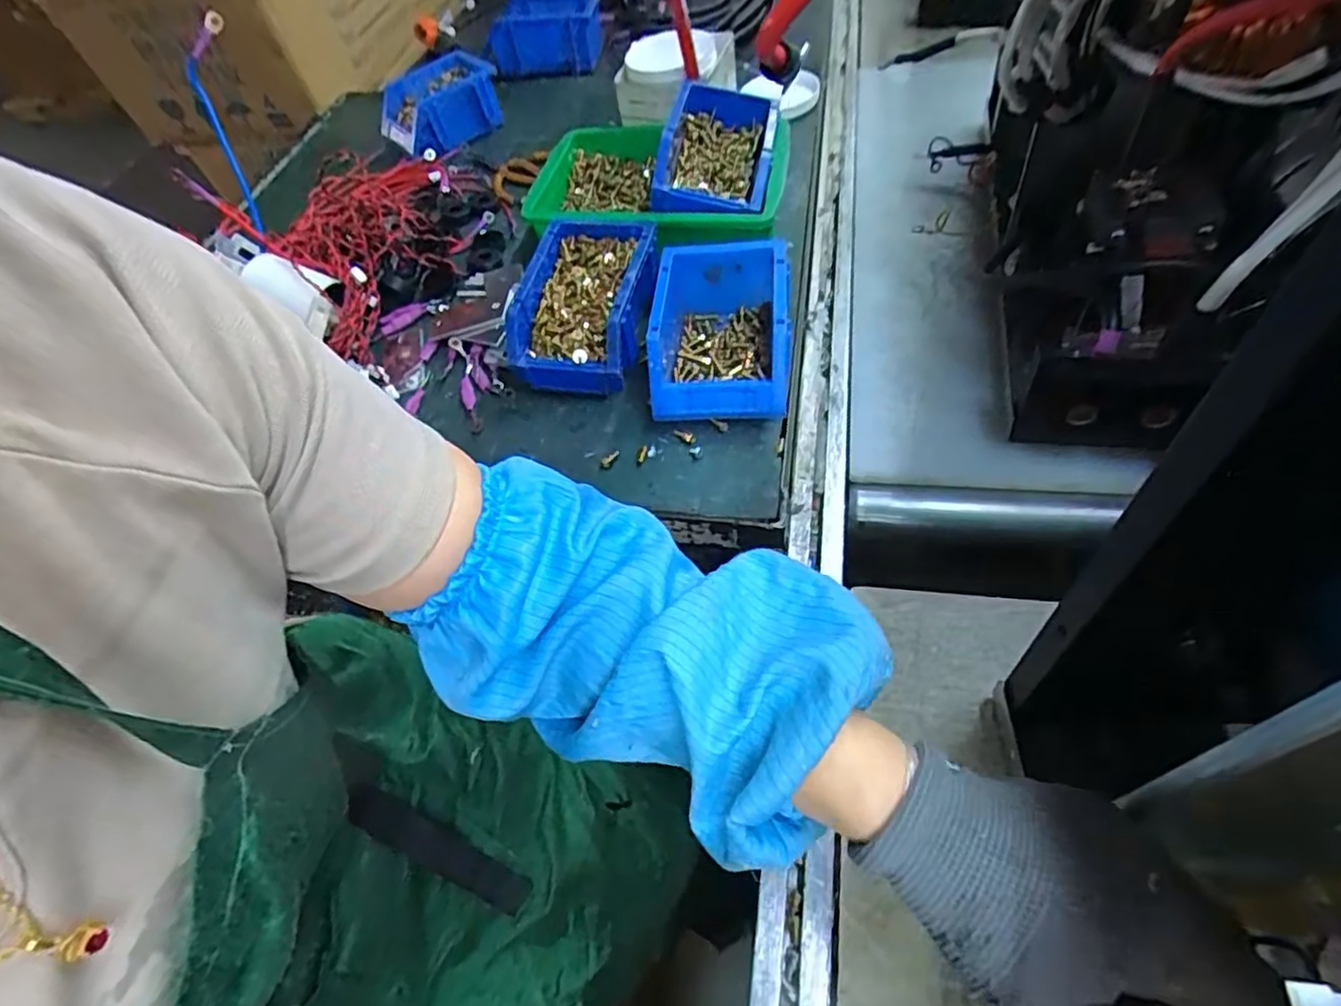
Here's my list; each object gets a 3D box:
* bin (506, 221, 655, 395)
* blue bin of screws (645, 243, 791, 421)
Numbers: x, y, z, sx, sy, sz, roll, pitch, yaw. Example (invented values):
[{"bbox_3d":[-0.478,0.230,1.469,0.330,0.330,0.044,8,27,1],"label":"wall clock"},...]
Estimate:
[{"bbox_3d":[-0.077,-0.180,0.596,0.111,0.077,0.168,5,56,14],"label":"bin"},{"bbox_3d":[0.044,-0.142,0.552,0.112,0.074,0.153,-2,55,9],"label":"blue bin of screws"}]

